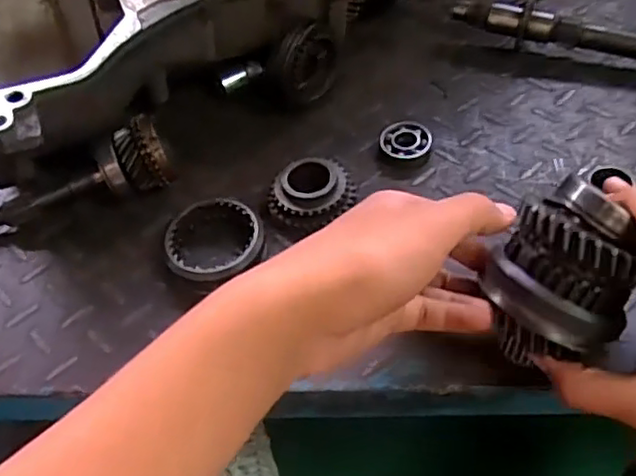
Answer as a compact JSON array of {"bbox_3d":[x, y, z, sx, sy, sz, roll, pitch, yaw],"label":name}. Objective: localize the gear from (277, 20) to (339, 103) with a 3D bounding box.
[{"bbox_3d":[-0.010,-0.138,0.522,0.019,0.072,0.060,31,60,27],"label":"gear"}]

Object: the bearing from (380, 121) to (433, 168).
[{"bbox_3d":[0.068,-0.074,0.504,0.039,0.013,0.036,7,52,12],"label":"bearing"}]

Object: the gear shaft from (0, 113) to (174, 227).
[{"bbox_3d":[-0.191,-0.041,0.490,0.174,0.062,0.056,-21,50,10],"label":"gear shaft"}]

